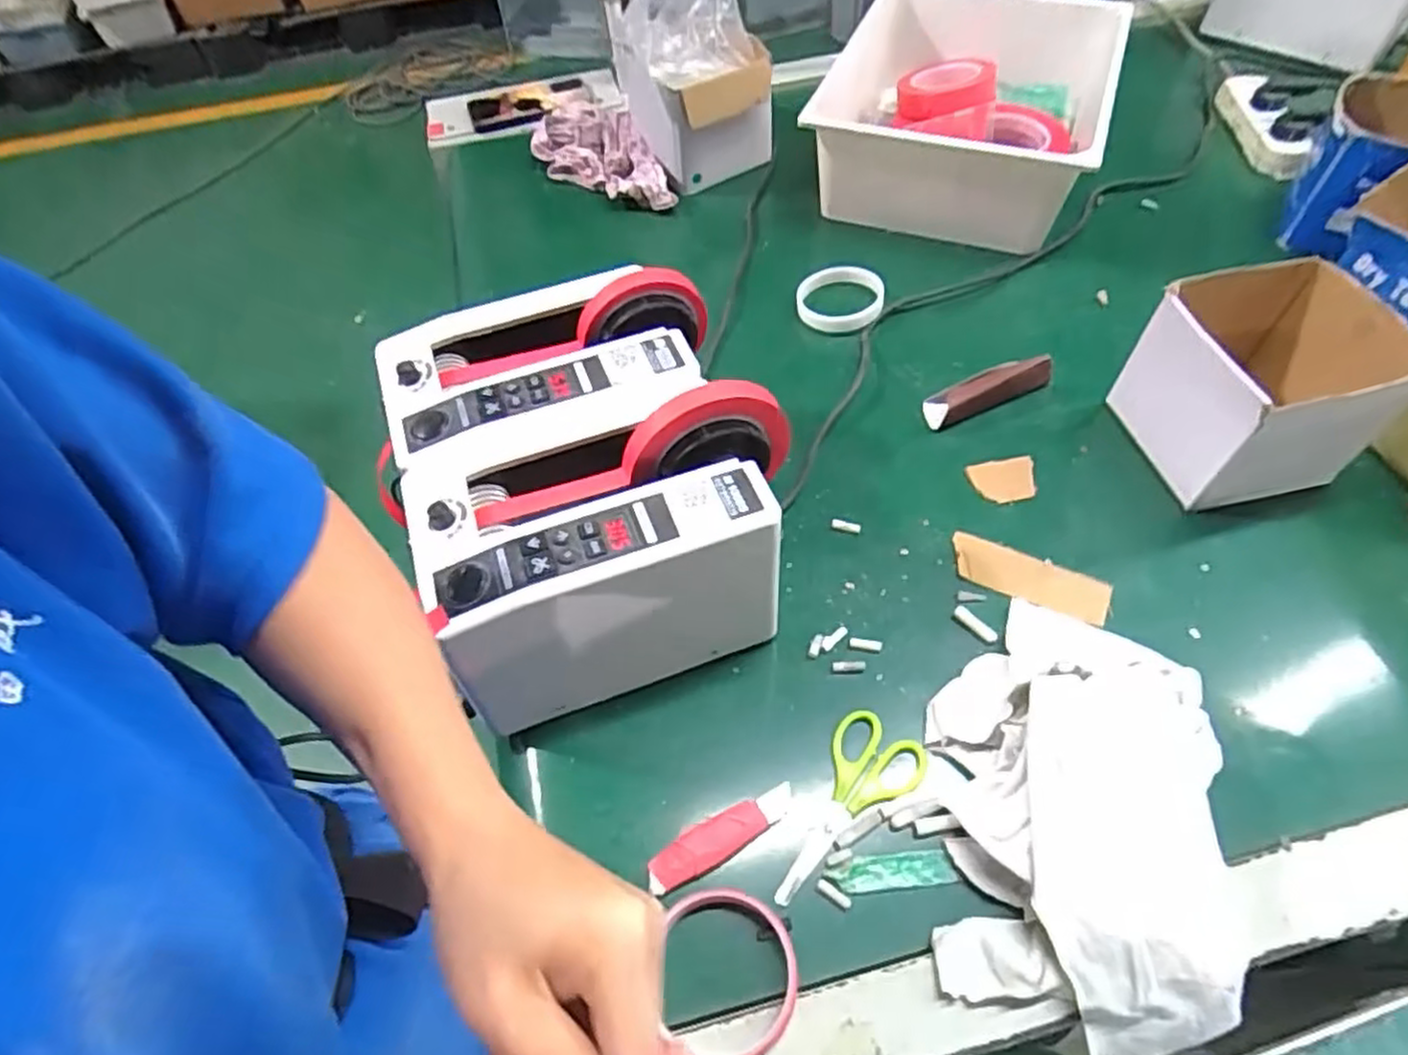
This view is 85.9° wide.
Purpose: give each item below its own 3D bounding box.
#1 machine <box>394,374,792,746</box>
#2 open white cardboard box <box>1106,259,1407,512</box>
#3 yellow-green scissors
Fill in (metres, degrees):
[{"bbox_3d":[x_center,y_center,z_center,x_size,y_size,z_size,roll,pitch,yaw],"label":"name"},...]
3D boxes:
[{"bbox_3d":[-0.058,0.008,0.505,0.236,0.157,0.143,-17,55,-10],"label":"machine"},{"bbox_3d":[0.424,-0.106,0.588,0.142,0.130,0.139,-7,54,-3],"label":"open white cardboard box"},{"bbox_3d":[0.082,0.173,0.475,0.129,0.004,0.058,-39,62,-23],"label":"yellow-green scissors"}]

